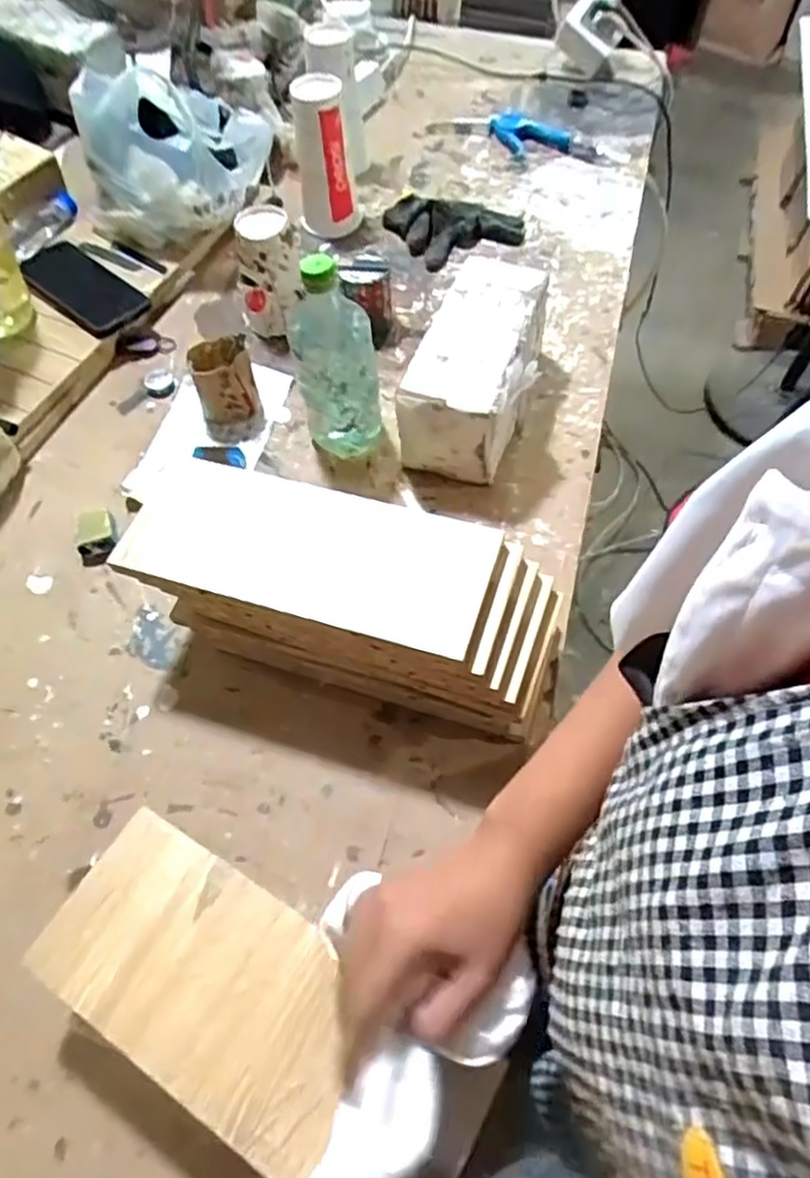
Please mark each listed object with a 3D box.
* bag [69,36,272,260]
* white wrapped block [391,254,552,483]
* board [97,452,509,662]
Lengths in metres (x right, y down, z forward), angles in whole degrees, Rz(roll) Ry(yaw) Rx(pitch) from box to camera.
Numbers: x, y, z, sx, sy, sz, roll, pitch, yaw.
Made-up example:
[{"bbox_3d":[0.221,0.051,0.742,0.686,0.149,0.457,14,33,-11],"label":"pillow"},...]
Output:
[{"bbox_3d":[-0.300,-0.620,0.968,0.210,0.164,0.282,22,58,11],"label":"bag"},{"bbox_3d":[0.085,-0.233,0.771,0.113,0.111,0.249,16,60,12],"label":"white wrapped block"},{"bbox_3d":[-0.081,-0.034,0.580,0.298,0.017,0.123,18,57,8],"label":"board"}]

